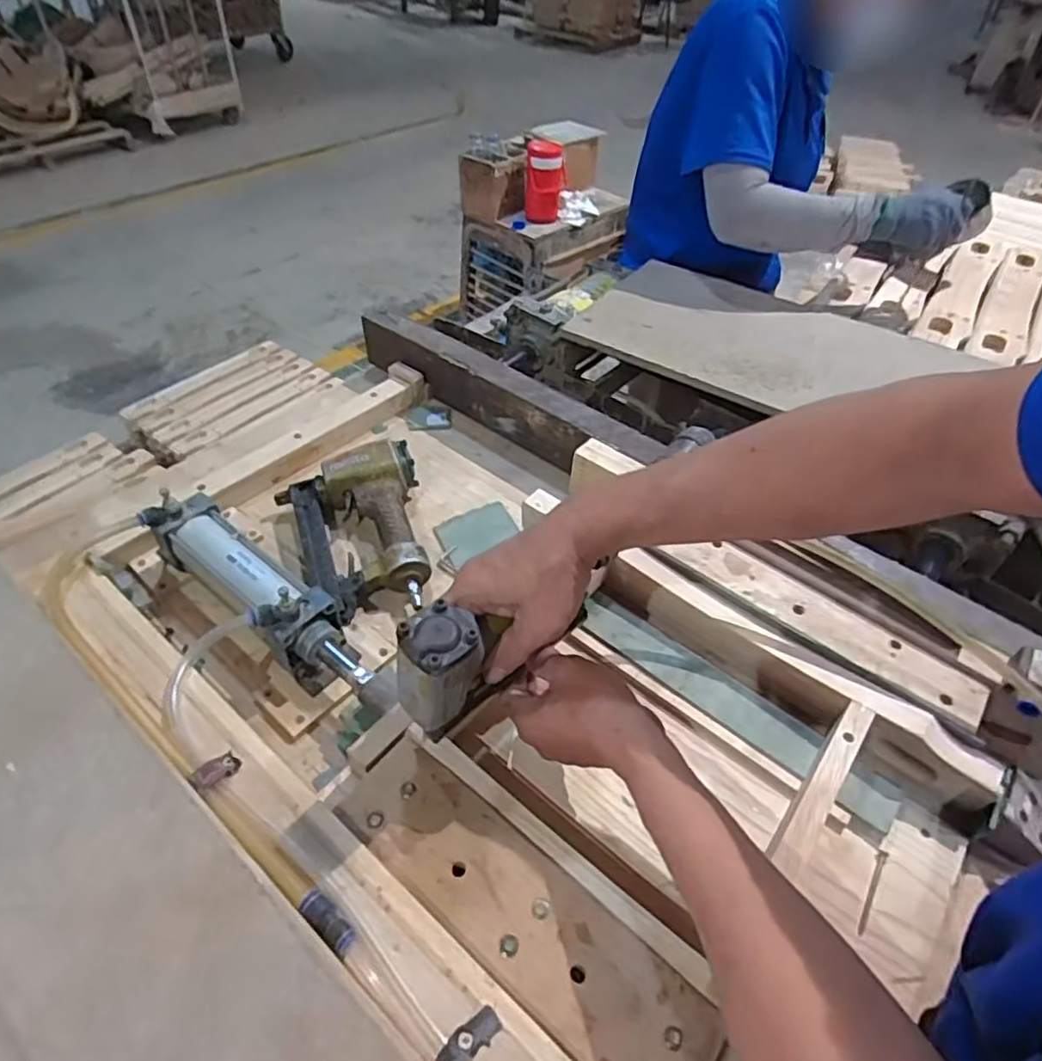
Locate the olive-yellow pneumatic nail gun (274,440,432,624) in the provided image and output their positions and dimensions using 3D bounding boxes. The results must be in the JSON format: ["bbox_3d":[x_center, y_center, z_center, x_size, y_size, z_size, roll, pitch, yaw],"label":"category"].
[{"bbox_3d":[-0.175,-0.004,0.714,0.155,0.059,0.219,-13,48,-16],"label":"olive-yellow pneumatic nail gun"}]

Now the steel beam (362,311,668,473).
[{"bbox_3d":[-0.033,-0.177,0.870,0.478,0.090,0.051,31,51,24],"label":"steel beam"}]

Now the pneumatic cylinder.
[{"bbox_3d":[-0.247,0.059,0.620,0.286,0.084,0.074,34,53,26],"label":"pneumatic cylinder"}]

